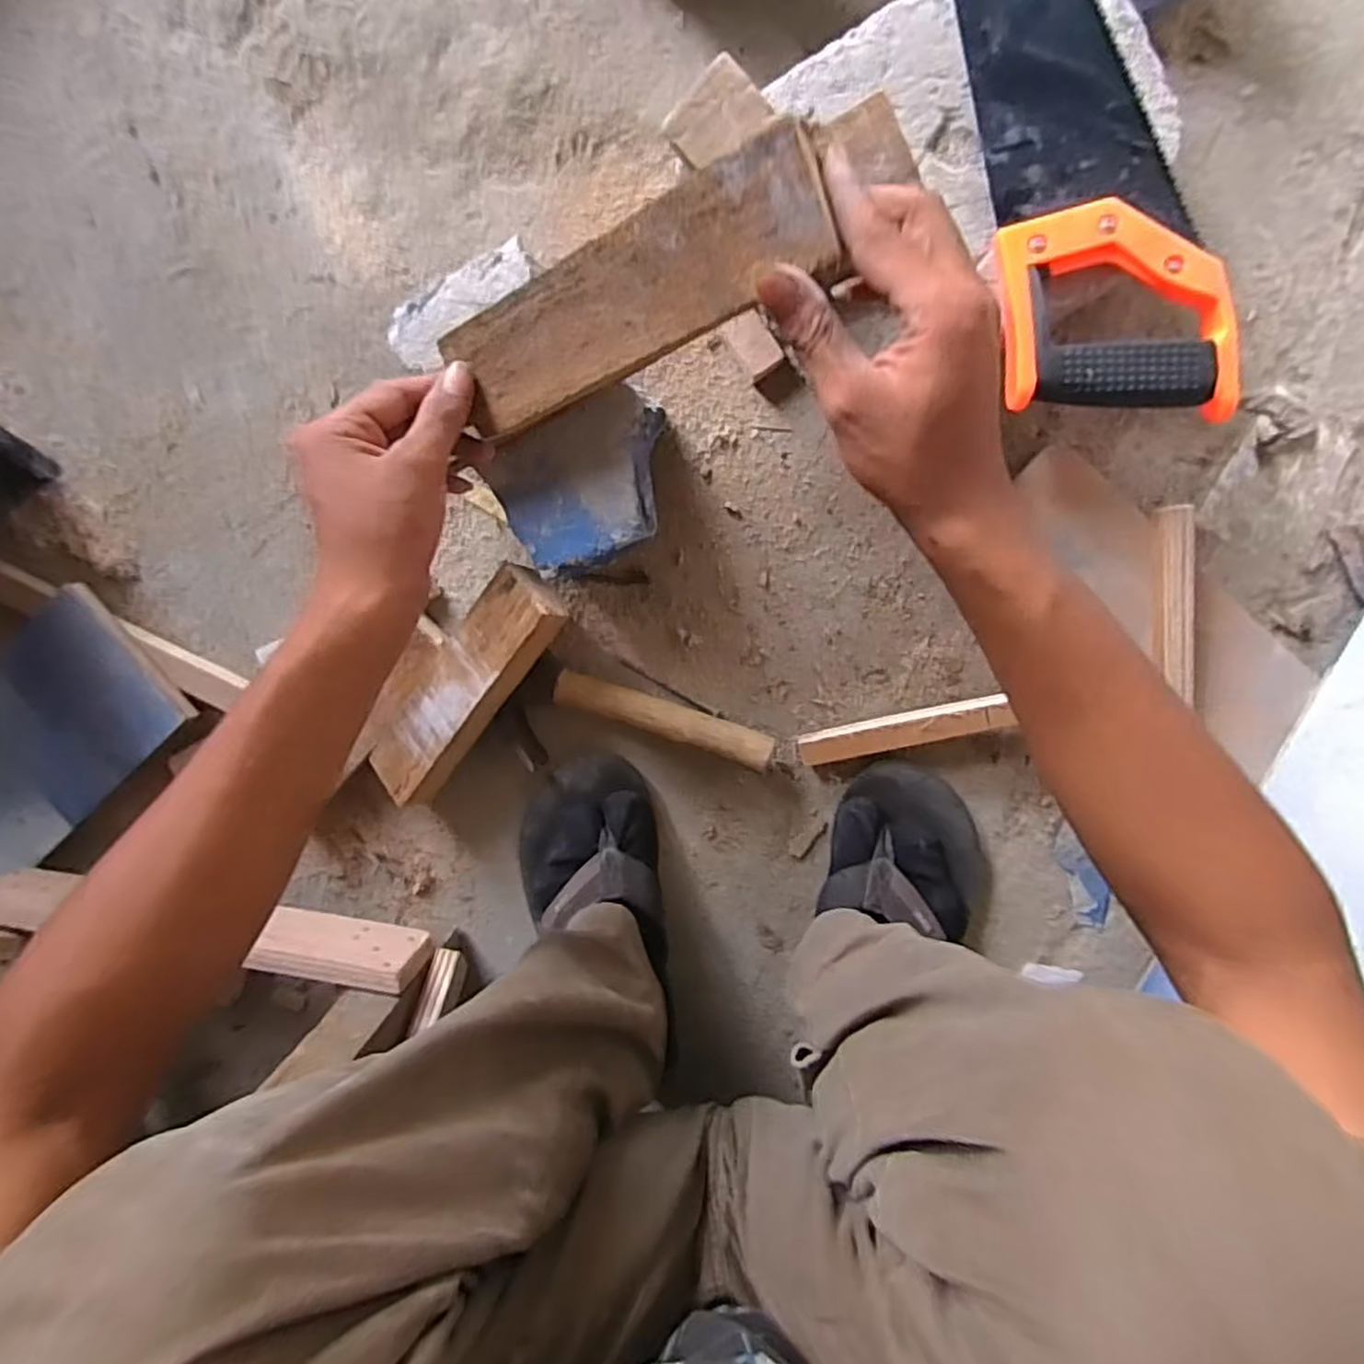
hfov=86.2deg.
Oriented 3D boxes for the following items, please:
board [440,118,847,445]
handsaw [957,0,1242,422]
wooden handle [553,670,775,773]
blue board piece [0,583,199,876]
[{"bbox_3d":[-0.027,-0.169,0.326,0.188,0.017,0.054,-16,97,29],"label":"board"},{"bbox_3d":[0.202,-0.349,0.405,0.113,0.020,0.418,-17,96,8],"label":"handsaw"},{"bbox_3d":[-0.013,0.026,0.554,0.165,0.037,0.025,18,100,3],"label":"wooden handle"},{"bbox_3d":[-0.545,0.052,0.613,0.272,0.018,0.145,-40,94,11],"label":"blue board piece"}]

